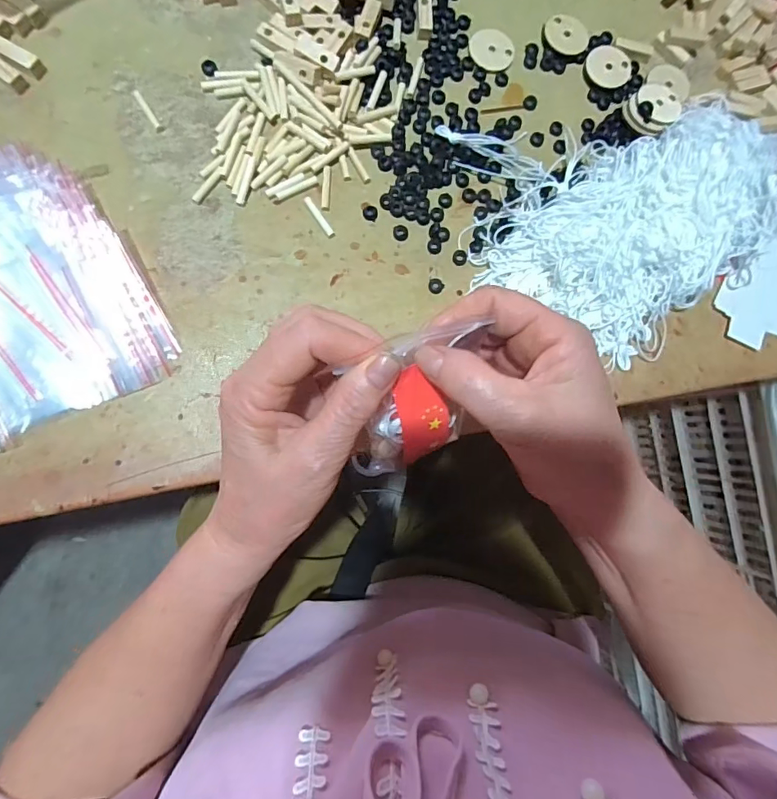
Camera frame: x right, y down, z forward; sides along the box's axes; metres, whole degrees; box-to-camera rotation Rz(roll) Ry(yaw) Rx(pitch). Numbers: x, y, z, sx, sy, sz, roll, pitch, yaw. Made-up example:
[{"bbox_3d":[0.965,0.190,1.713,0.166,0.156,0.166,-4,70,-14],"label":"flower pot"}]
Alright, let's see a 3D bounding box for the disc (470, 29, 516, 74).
[{"bbox_3d":[0.078,-0.262,0.353,0.034,0.004,0.034,1,83,-6],"label":"disc"}]

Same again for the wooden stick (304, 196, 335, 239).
[{"bbox_3d":[-0.047,-0.124,0.321,0.005,0.004,0.032,-35,87,-9],"label":"wooden stick"}]

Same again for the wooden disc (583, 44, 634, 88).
[{"bbox_3d":[0.165,-0.251,0.357,0.036,0.008,0.034,1,83,-6],"label":"wooden disc"}]

